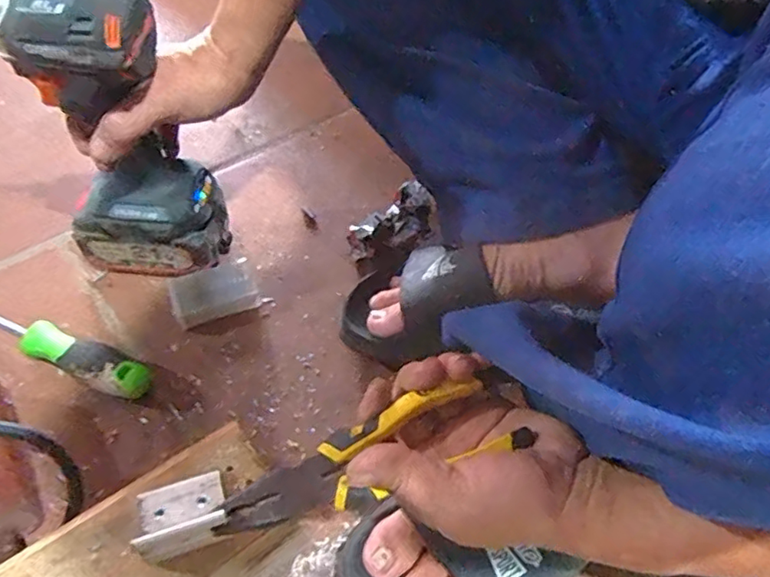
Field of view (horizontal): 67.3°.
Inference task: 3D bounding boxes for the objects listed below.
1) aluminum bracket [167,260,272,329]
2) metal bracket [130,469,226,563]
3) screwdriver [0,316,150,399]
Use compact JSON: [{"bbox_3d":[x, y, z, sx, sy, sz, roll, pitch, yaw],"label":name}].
[{"bbox_3d":[-0.146,0.003,0.500,0.073,0.019,0.048,-20,58,-19],"label":"aluminum bracket"},{"bbox_3d":[-0.109,0.118,0.310,0.045,0.039,0.042,3,53,-4],"label":"metal bracket"},{"bbox_3d":[-0.286,0.032,0.459,0.224,0.033,0.029,23,55,11],"label":"screwdriver"}]

